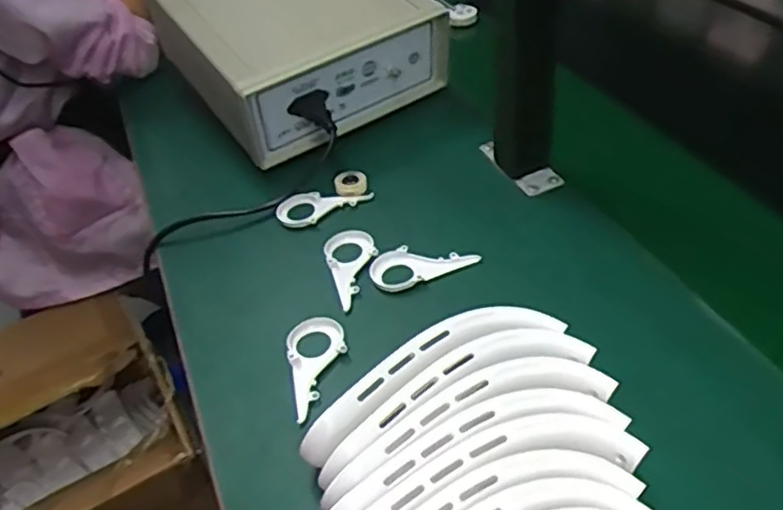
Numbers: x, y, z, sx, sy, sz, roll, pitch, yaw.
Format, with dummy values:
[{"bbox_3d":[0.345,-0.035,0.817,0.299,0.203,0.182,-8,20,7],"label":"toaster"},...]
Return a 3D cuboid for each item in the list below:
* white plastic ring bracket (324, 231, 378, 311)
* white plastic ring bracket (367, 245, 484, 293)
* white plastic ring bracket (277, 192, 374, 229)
[{"bbox_3d":[-0.034,0.008,0.620,0.047,0.008,0.101,-17,43,-8],"label":"white plastic ring bracket"},{"bbox_3d":[0.026,0.005,0.612,0.094,0.011,0.045,-21,43,-12],"label":"white plastic ring bracket"},{"bbox_3d":[-0.070,-0.054,0.696,0.096,0.011,0.038,-21,43,-12],"label":"white plastic ring bracket"}]

